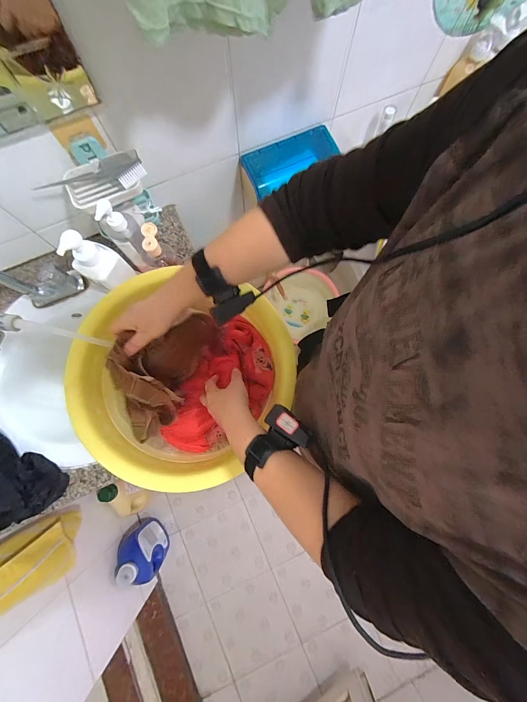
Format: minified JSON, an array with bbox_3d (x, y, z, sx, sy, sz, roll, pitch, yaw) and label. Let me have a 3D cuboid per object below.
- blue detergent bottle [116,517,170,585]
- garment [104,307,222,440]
[{"bbox_3d":[-0.468,0.768,1.116,0.187,0.302,0.097,39,81,8],"label":"blue detergent bottle"},{"bbox_3d":[-0.179,0.040,0.510,0.101,0.168,0.231,23,79,5],"label":"garment"}]

